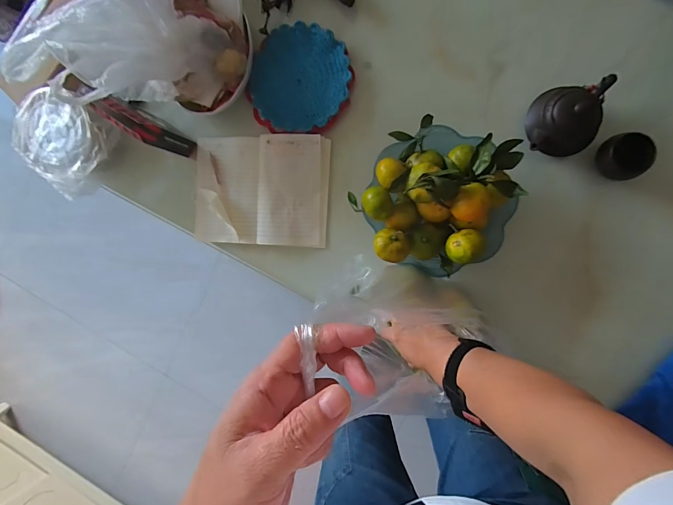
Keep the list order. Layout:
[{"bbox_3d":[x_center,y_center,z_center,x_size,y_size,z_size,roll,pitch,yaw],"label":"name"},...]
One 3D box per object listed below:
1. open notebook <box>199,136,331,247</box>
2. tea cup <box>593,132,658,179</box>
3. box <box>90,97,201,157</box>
[{"bbox_3d":[-0.142,-0.113,0.642,0.250,0.032,0.194,3,93,9],"label":"open notebook"},{"bbox_3d":[0.438,-0.146,0.537,0.064,0.056,0.065,0,92,9],"label":"tea cup"},{"bbox_3d":[-0.326,-0.216,0.604,0.107,0.163,0.038,32,97,6],"label":"box"}]

